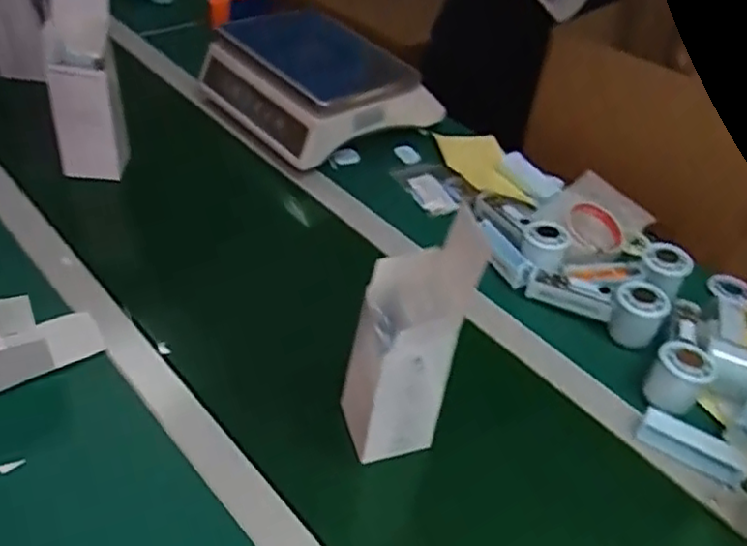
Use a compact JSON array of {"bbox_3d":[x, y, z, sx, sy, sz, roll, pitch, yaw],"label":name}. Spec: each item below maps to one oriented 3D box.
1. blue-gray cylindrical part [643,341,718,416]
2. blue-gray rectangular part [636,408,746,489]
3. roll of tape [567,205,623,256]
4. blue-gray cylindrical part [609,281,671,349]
[{"bbox_3d":[0.319,0.107,0.697,0.056,0.047,0.064,33,49,24],"label":"blue-gray cylindrical part"},{"bbox_3d":[0.310,0.171,0.649,0.101,0.030,0.022,29,48,20],"label":"blue-gray rectangular part"},{"bbox_3d":[0.291,-0.060,0.879,0.076,0.019,0.093,13,44,5],"label":"roll of tape"},{"bbox_3d":[0.303,0.050,0.771,0.057,0.065,0.064,29,48,21],"label":"blue-gray cylindrical part"}]

